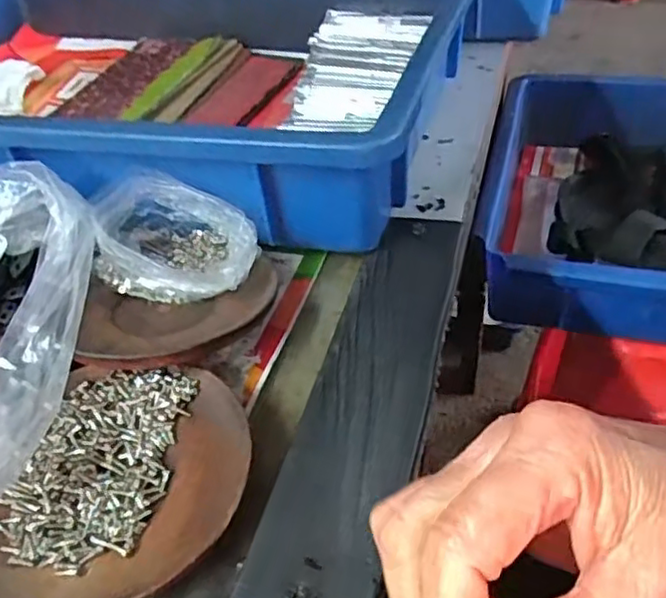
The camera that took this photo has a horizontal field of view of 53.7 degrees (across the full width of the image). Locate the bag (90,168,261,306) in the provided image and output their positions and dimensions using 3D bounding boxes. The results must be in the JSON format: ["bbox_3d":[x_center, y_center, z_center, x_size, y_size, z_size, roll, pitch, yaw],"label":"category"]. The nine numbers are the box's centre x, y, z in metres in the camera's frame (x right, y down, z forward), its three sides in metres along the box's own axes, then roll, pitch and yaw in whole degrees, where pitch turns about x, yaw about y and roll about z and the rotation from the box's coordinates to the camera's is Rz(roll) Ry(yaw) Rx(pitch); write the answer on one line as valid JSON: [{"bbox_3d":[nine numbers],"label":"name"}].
[{"bbox_3d":[-0.085,-0.029,0.343,0.093,0.044,0.056,10,47,17],"label":"bag"}]

